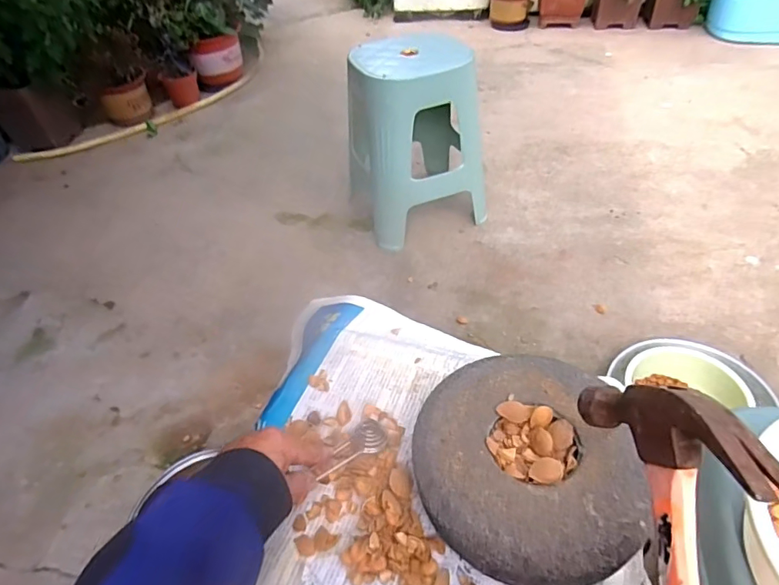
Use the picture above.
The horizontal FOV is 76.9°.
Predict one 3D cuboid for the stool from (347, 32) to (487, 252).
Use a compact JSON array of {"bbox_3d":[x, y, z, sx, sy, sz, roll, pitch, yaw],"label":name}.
[{"bbox_3d":[0.059,-0.404,1.350,0.322,0.462,0.293,-22,46,-16],"label":"stool"}]

